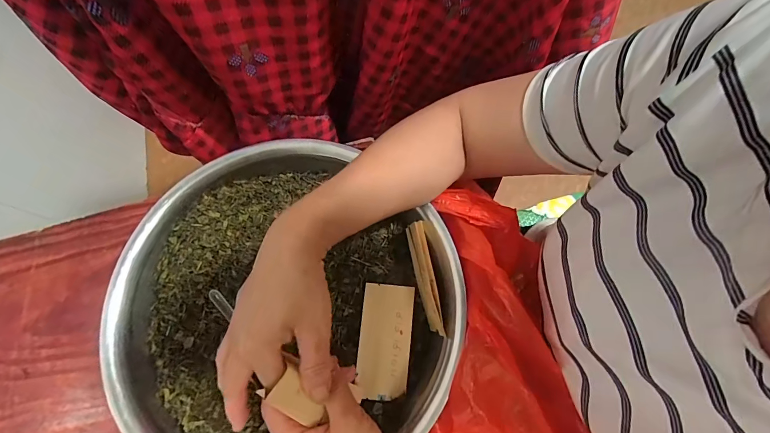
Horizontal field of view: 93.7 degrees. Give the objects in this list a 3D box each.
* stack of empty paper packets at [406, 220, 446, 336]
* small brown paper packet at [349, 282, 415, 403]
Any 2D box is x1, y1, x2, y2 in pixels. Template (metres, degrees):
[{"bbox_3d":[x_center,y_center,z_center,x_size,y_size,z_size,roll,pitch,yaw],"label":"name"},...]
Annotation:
[{"bbox_3d":[0.039,0.060,0.364,0.016,0.045,0.108,-12,88,-2],"label":"stack of empty paper packets"},{"bbox_3d":[0.000,0.124,0.365,0.051,0.008,0.108,5,72,4],"label":"small brown paper packet"}]

